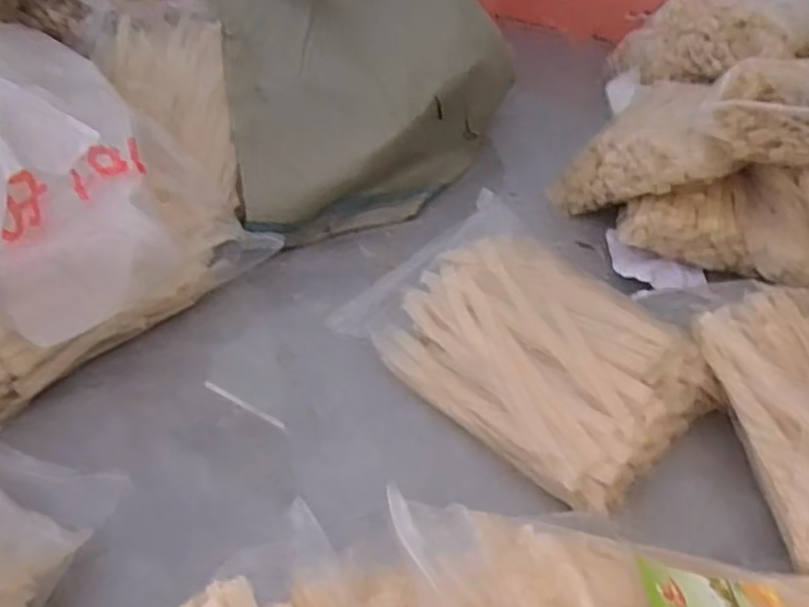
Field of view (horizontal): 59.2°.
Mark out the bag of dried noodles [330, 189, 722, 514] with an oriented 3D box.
[{"bbox_3d":[0.154,0.028,0.868,0.297,0.073,0.416,-33,52,-31],"label":"bag of dried noodles"}]

